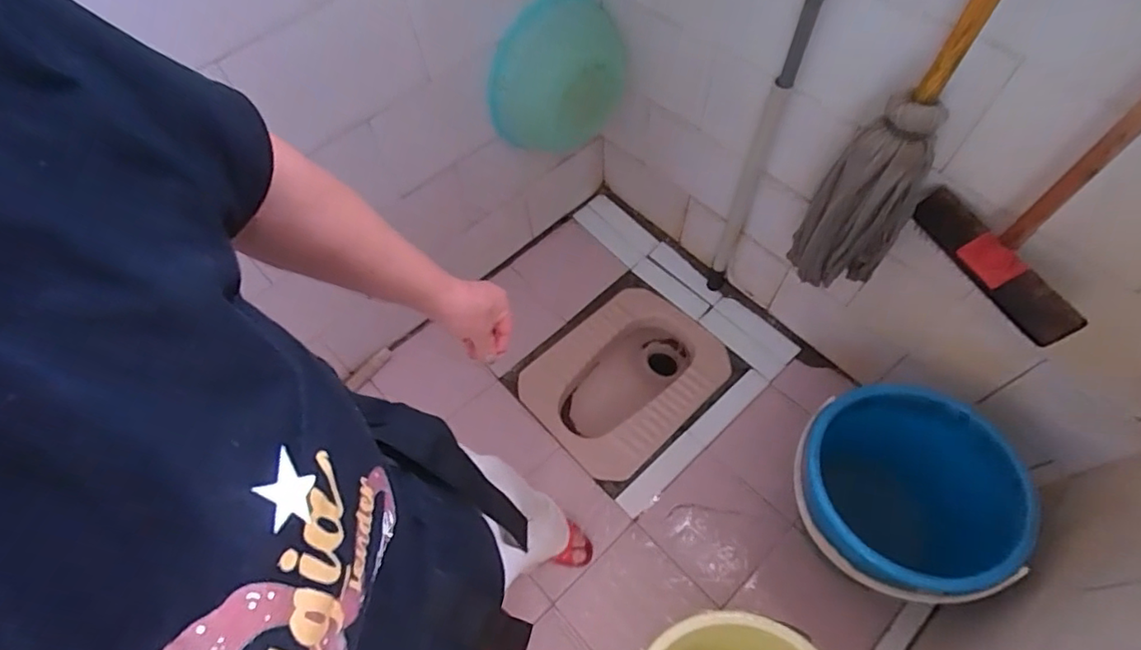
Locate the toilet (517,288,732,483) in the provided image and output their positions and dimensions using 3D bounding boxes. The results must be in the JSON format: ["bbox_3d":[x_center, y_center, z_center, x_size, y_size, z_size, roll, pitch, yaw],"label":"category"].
[{"bbox_3d":[0.144,0.174,1.538,0.485,0.197,0.389,-41,65,-19],"label":"toilet"}]

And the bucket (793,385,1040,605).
[{"bbox_3d":[0.601,0.332,1.081,0.335,0.336,0.350,-2,59,3],"label":"bucket"}]

